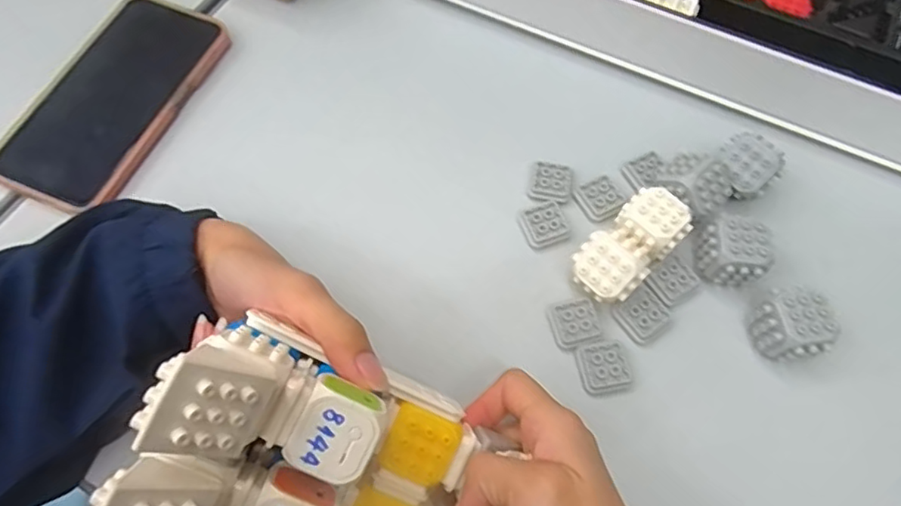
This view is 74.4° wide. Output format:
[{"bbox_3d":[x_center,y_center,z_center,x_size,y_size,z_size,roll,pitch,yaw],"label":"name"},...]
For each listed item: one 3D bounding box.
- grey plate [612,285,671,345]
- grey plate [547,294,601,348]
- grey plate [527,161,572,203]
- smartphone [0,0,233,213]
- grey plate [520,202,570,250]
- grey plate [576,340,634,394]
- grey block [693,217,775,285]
[{"bbox_3d":[0.111,0.035,0.343,0.025,0.006,0.028,41,70,16],"label":"grey plate"},{"bbox_3d":[0.071,0.040,0.343,0.026,0.006,0.026,-14,66,-8],"label":"grey plate"},{"bbox_3d":[0.065,-0.045,0.382,0.026,0.005,0.026,11,65,3],"label":"grey plate"},{"bbox_3d":[-0.225,-0.107,0.400,0.085,0.013,0.169,19,66,7],"label":"smartphone"},{"bbox_3d":[0.058,-0.017,0.369,0.025,0.006,0.027,-17,66,-9],"label":"grey plate"},{"bbox_3d":[0.086,0.064,0.332,0.026,0.005,0.027,-12,66,-7],"label":"grey plate"},{"bbox_3d":[0.165,0.000,0.348,0.032,0.030,0.034,1,65,-1],"label":"grey block"}]

